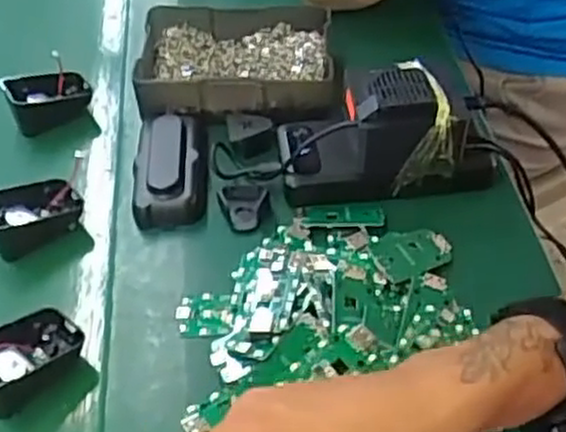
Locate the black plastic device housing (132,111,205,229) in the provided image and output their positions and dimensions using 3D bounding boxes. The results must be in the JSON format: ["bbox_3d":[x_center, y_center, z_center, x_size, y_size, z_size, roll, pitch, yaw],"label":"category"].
[{"bbox_3d":[-0.086,-0.043,0.575,0.053,0.032,0.107,-6,46,0],"label":"black plastic device housing"}]

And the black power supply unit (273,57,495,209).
[{"bbox_3d":[0.073,-0.067,0.550,0.153,0.070,0.071,-6,47,2],"label":"black power supply unit"}]

